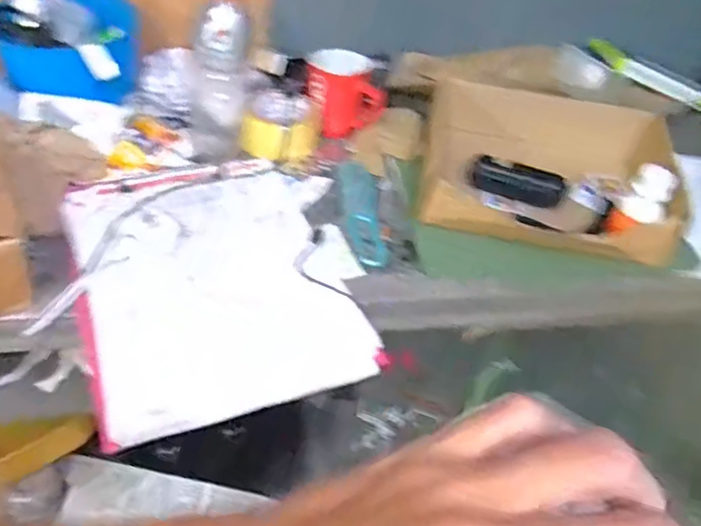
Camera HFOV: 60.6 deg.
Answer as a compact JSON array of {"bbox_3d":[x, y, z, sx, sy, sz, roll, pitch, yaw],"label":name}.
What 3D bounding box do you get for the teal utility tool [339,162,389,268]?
[{"bbox_3d":[0.013,-0.057,0.670,0.041,0.016,0.164,-2,43,-6],"label":"teal utility tool"}]

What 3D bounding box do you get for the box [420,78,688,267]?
[{"bbox_3d":[0.225,-0.115,0.699,0.273,0.079,0.248,10,43,7],"label":"box"}]

